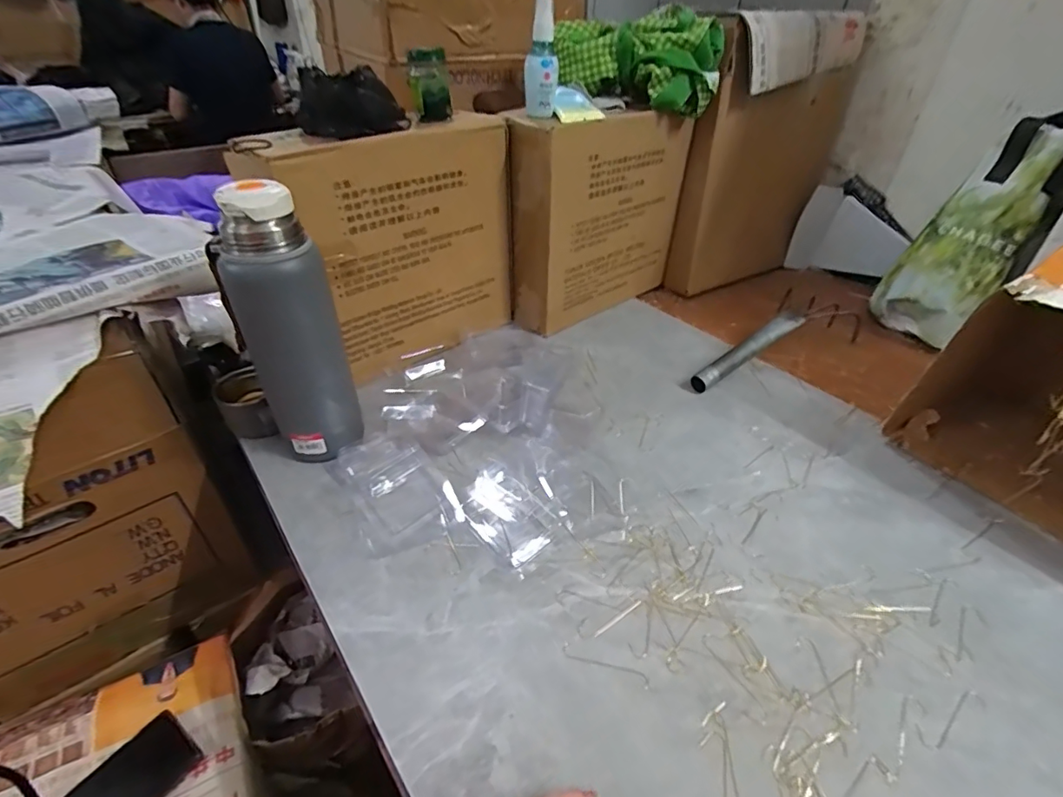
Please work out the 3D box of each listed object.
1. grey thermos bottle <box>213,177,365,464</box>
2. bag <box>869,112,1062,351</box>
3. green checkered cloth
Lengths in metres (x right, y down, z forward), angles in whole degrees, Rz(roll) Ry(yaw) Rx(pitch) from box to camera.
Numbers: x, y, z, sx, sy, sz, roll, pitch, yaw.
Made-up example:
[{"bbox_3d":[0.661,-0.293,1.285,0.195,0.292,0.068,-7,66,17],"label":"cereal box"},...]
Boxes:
[{"bbox_3d":[-0.217,-0.053,0.463,0.062,0.258,0.068,31,46,32],"label":"grey thermos bottle"},{"bbox_3d":[0.629,-0.232,0.690,0.085,0.331,0.129,10,32,-29],"label":"bag"},{"bbox_3d":[0.140,-0.445,0.667,0.209,0.096,0.096,17,41,20],"label":"green checkered cloth"}]

